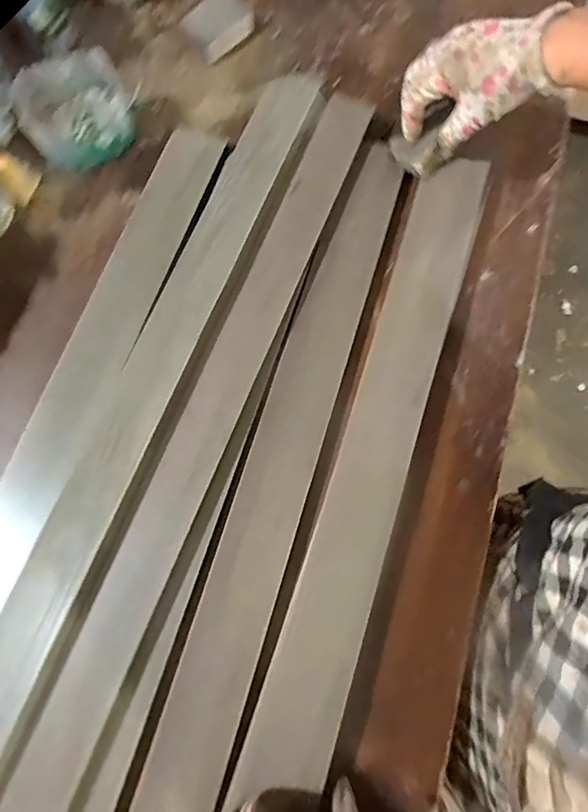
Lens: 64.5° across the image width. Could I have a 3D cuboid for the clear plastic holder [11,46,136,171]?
[{"bbox_3d":[-0.223,-0.299,0.488,0.105,0.064,0.090,-18,76,-6],"label":"clear plastic holder"}]

